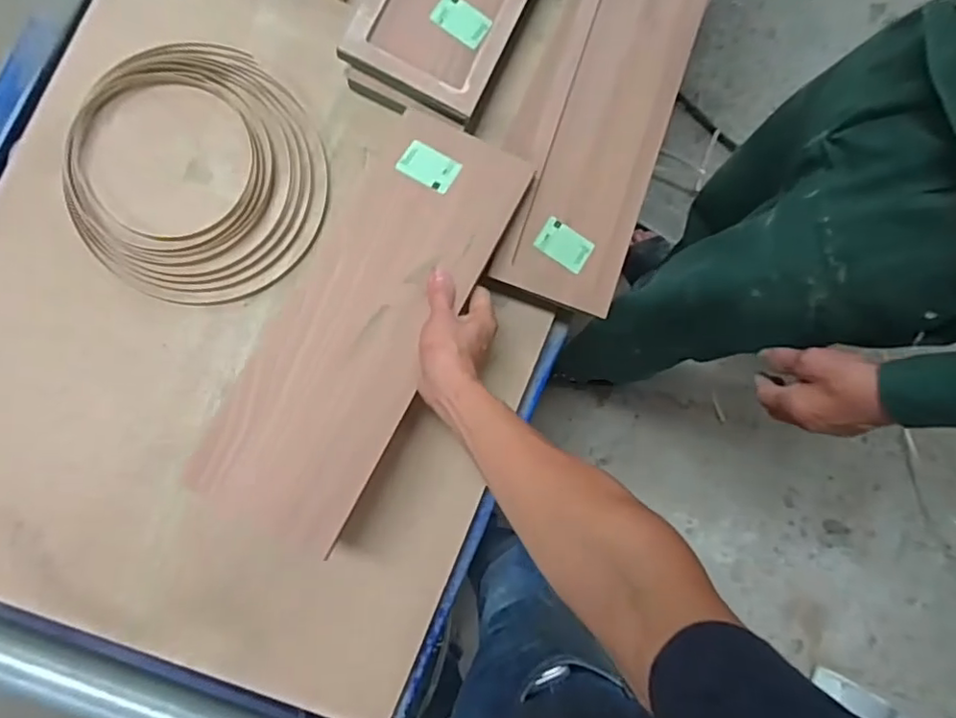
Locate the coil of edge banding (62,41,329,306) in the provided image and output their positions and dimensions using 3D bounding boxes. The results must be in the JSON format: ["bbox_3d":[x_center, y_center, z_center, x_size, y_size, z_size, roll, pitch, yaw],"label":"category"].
[{"bbox_3d":[-0.300,-0.198,0.641,0.261,0.025,0.270,0,87,-7],"label":"coil of edge banding"}]

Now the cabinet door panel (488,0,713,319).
[{"bbox_3d":[0.160,-0.308,0.675,0.138,0.014,0.510,20,84,-5],"label":"cabinet door panel"}]

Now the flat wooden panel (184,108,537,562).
[{"bbox_3d":[-0.104,-0.049,0.591,0.157,0.022,0.444,25,77,4],"label":"flat wooden panel"}]

